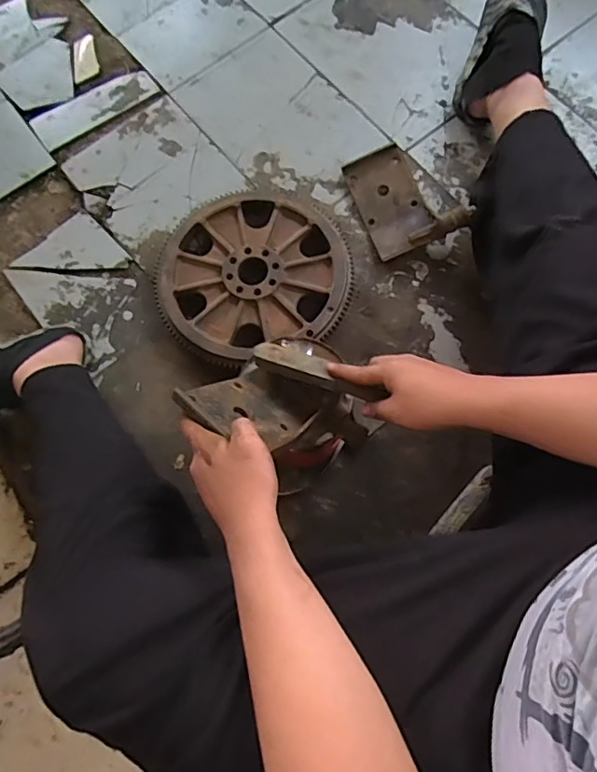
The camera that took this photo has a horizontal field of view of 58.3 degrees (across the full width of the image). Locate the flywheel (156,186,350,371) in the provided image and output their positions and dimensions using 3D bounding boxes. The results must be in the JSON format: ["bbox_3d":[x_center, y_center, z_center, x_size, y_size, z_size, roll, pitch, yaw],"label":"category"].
[{"bbox_3d":[-0.078,-0.186,0.883,0.308,0.047,0.289,0,76,-1],"label":"flywheel"}]

